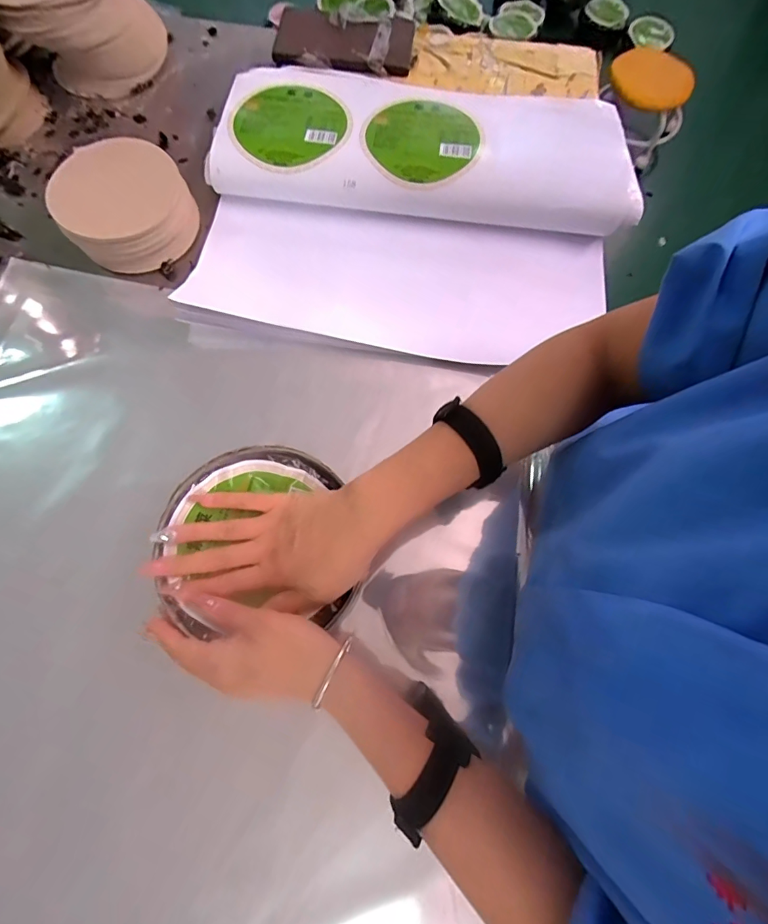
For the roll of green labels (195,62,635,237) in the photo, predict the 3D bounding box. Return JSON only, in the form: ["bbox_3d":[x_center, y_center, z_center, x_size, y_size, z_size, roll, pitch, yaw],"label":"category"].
[{"bbox_3d":[0.054,-0.392,0.566,0.500,0.059,0.203,6,72,0],"label":"roll of green labels"}]

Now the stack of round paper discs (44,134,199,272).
[{"bbox_3d":[-0.287,-0.288,0.512,0.133,0.078,0.111,-23,75,-9],"label":"stack of round paper discs"}]

